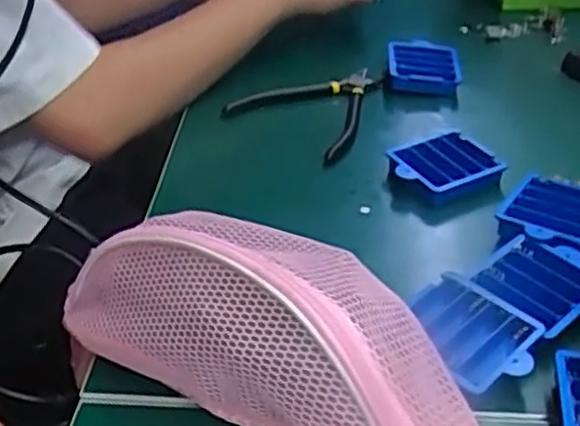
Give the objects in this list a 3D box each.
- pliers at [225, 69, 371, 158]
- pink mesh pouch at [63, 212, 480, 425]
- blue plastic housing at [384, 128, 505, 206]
[{"bbox_3d":[0.030,-0.094,0.659,0.106,0.023,0.130,26,44,31],"label":"pliers"},{"bbox_3d":[0.003,0.060,0.392,0.329,0.094,0.098,21,42,27],"label":"pink mesh pouch"},{"bbox_3d":[0.115,-0.034,0.577,0.069,0.022,0.059,-20,41,-24],"label":"blue plastic housing"}]

